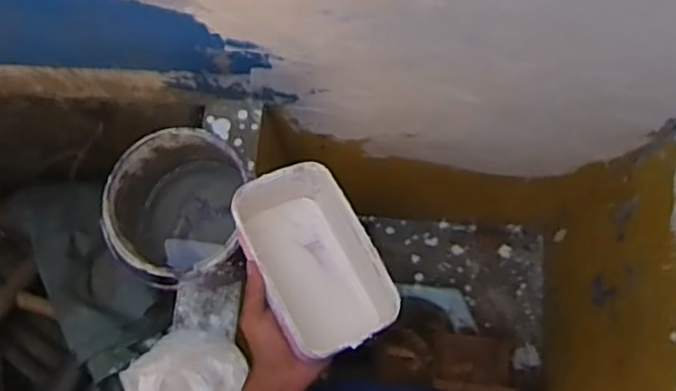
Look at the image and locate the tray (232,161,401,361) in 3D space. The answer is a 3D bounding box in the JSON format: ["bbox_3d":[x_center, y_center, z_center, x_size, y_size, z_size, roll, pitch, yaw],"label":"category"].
[{"bbox_3d":[-0.024,0.063,0.637,0.119,0.088,0.197,-26,72,-20],"label":"tray"}]

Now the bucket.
[{"bbox_3d":[-0.202,0.026,0.850,0.165,0.187,0.178,-1,75,2],"label":"bucket"}]

